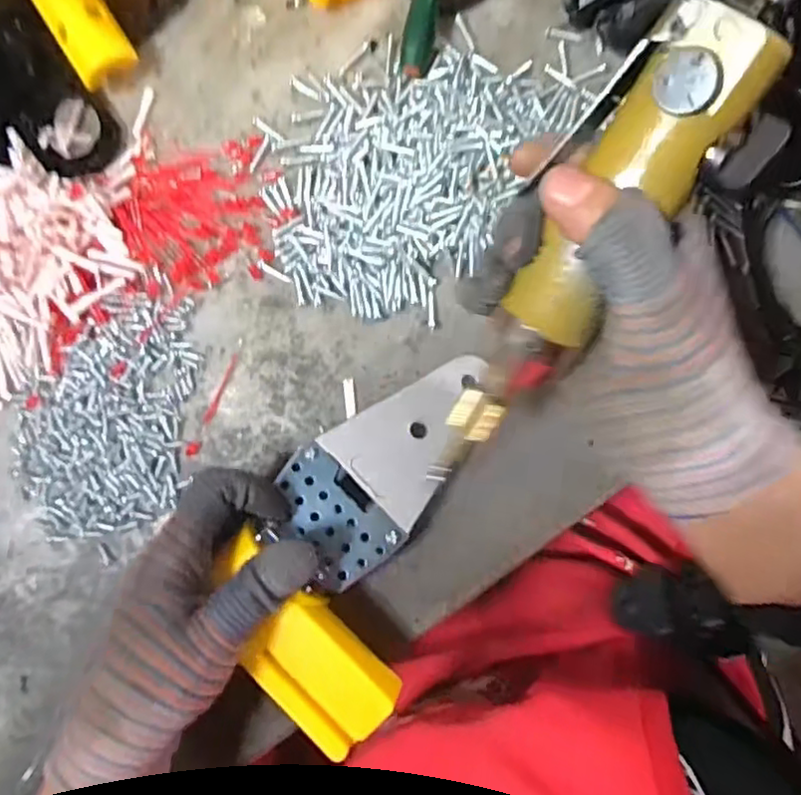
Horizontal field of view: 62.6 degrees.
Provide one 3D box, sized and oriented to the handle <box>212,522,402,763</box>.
[{"bbox_3d":[-0.050,0.120,0.318,0.047,0.019,0.108,-42,85,1],"label":"handle"}]

